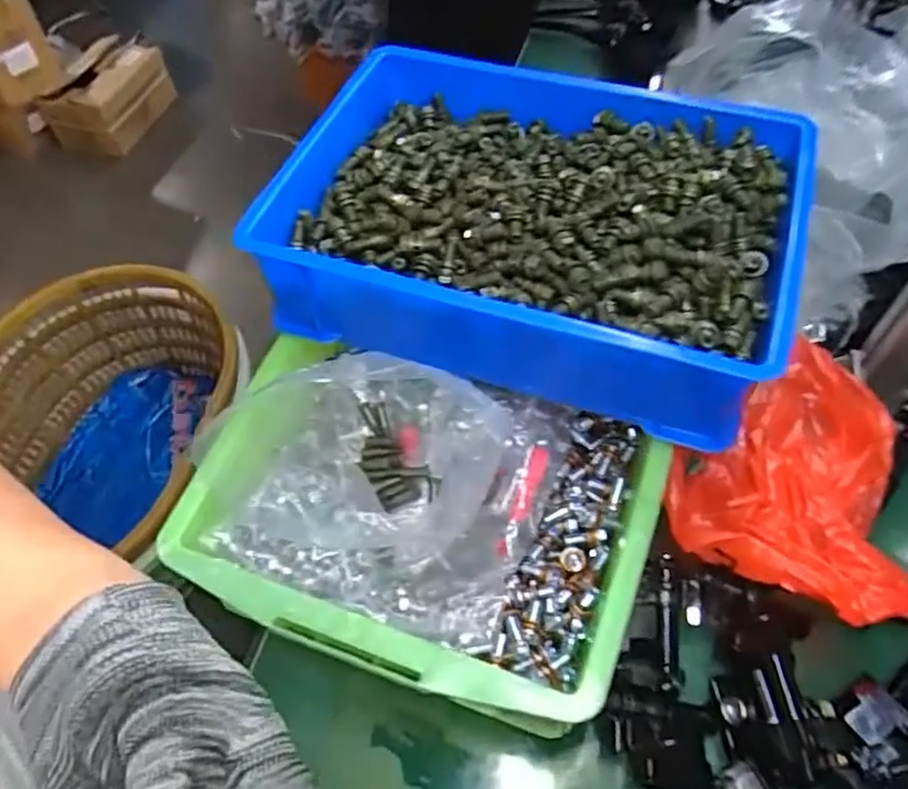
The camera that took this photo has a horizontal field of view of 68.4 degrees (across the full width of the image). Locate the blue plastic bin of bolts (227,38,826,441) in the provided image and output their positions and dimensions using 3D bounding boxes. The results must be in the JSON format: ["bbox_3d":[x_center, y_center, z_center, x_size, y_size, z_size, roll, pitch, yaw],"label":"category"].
[{"bbox_3d":[0.060,-0.129,0.496,0.343,0.085,0.243,15,59,13],"label":"blue plastic bin of bolts"}]

